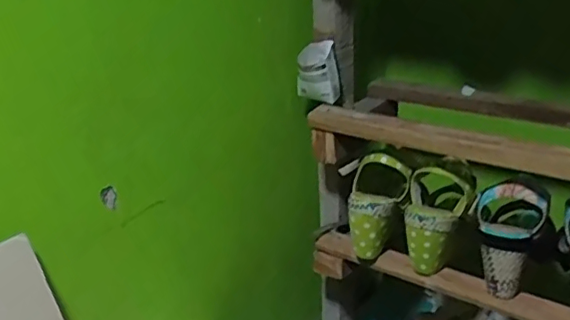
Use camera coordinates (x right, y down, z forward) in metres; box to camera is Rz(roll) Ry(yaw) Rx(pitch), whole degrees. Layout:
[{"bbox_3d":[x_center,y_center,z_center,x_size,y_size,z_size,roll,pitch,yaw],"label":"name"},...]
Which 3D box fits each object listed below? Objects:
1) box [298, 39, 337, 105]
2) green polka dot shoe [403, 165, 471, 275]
[{"bbox_3d":[0.046,-0.122,0.839,0.057,0.078,0.034,0,22,4],"label":"box"},{"bbox_3d":[0.196,0.078,0.776,0.079,0.127,0.067,6,23,18],"label":"green polka dot shoe"}]

